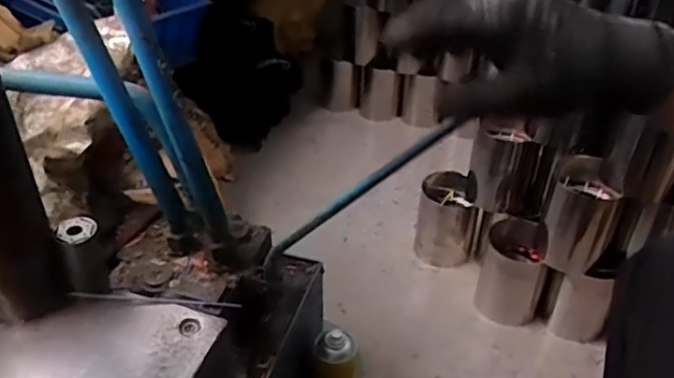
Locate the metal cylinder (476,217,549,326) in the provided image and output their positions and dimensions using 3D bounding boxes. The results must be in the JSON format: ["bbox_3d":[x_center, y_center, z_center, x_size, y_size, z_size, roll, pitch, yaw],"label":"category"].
[{"bbox_3d":[0.326,0.156,1.161,0.110,0.157,0.123,11,37,14],"label":"metal cylinder"}]

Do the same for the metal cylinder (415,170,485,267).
[{"bbox_3d":[0.233,0.060,1.306,0.122,0.162,0.141,7,36,8],"label":"metal cylinder"}]

